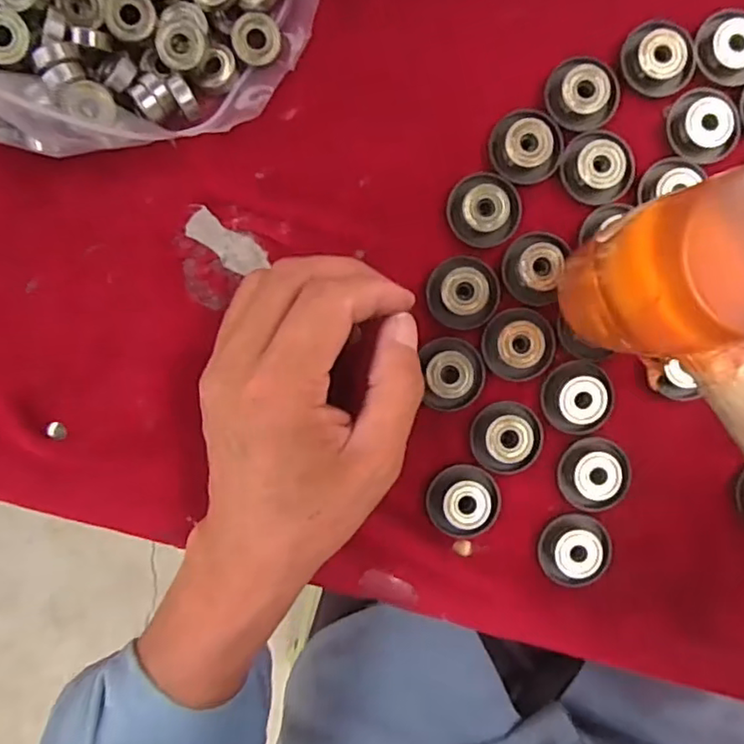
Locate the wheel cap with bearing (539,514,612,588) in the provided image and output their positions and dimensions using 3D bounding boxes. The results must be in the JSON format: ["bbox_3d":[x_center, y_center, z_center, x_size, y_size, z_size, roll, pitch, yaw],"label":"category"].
[{"bbox_3d":[0.095,0.083,0.296,0.032,0.008,0.033,0,91,-1],"label":"wheel cap with bearing"}]

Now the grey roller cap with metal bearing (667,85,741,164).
[{"bbox_3d":[0.152,-0.113,0.289,0.034,0.007,0.032,0,91,-1],"label":"grey roller cap with metal bearing"}]

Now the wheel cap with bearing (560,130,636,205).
[{"bbox_3d":[0.104,-0.094,0.289,0.033,0.006,0.032,0,91,-1],"label":"wheel cap with bearing"}]

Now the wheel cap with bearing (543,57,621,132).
[{"bbox_3d":[0.096,-0.127,0.289,0.032,0.008,0.032,0,91,-1],"label":"wheel cap with bearing"}]

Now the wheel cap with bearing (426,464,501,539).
[{"bbox_3d":[0.043,0.060,0.292,0.032,0.016,0.034,0,91,-1],"label":"wheel cap with bearing"}]

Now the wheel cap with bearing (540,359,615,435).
[{"bbox_3d":[0.094,0.012,0.290,0.029,0.010,0.033,-8,91,-1],"label":"wheel cap with bearing"}]

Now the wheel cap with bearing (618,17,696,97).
[{"bbox_3d":[0.131,-0.144,0.289,0.032,0.008,0.034,0,91,-1],"label":"wheel cap with bearing"}]

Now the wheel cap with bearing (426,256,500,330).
[{"bbox_3d":[0.042,-0.036,0.289,0.033,0.008,0.032,0,91,-1],"label":"wheel cap with bearing"}]

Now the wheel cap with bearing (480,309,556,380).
[{"bbox_3d":[0.068,-0.013,0.290,0.033,0.008,0.032,0,91,-1],"label":"wheel cap with bearing"}]

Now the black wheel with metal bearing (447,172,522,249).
[{"bbox_3d":[0.052,-0.074,0.292,0.033,0.008,0.032,0,91,-1],"label":"black wheel with metal bearing"}]

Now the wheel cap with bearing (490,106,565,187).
[{"bbox_3d":[0.071,-0.103,0.289,0.033,0.009,0.031,0,91,-1],"label":"wheel cap with bearing"}]

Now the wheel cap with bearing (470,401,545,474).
[{"bbox_3d":[0.063,0.031,0.291,0.033,0.009,0.032,0,91,-1],"label":"wheel cap with bearing"}]

